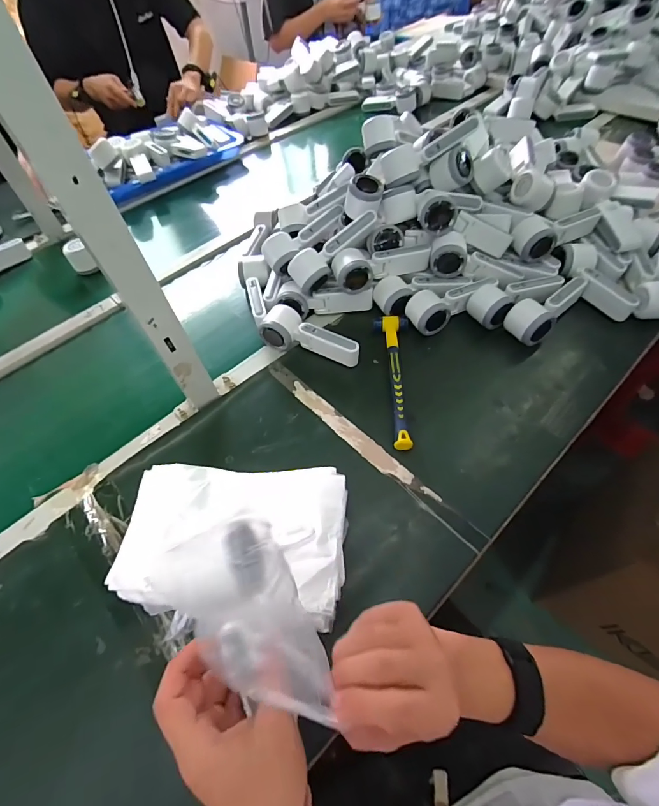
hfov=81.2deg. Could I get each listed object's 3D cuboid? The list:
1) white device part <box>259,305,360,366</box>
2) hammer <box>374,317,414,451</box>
[{"bbox_3d":[-0.028,-0.105,0.619,0.159,0.052,0.055,18,59,16],"label":"white device part"},{"bbox_3d":[0.100,-0.037,0.588,0.051,0.029,0.239,-2,56,4],"label":"hammer"}]

